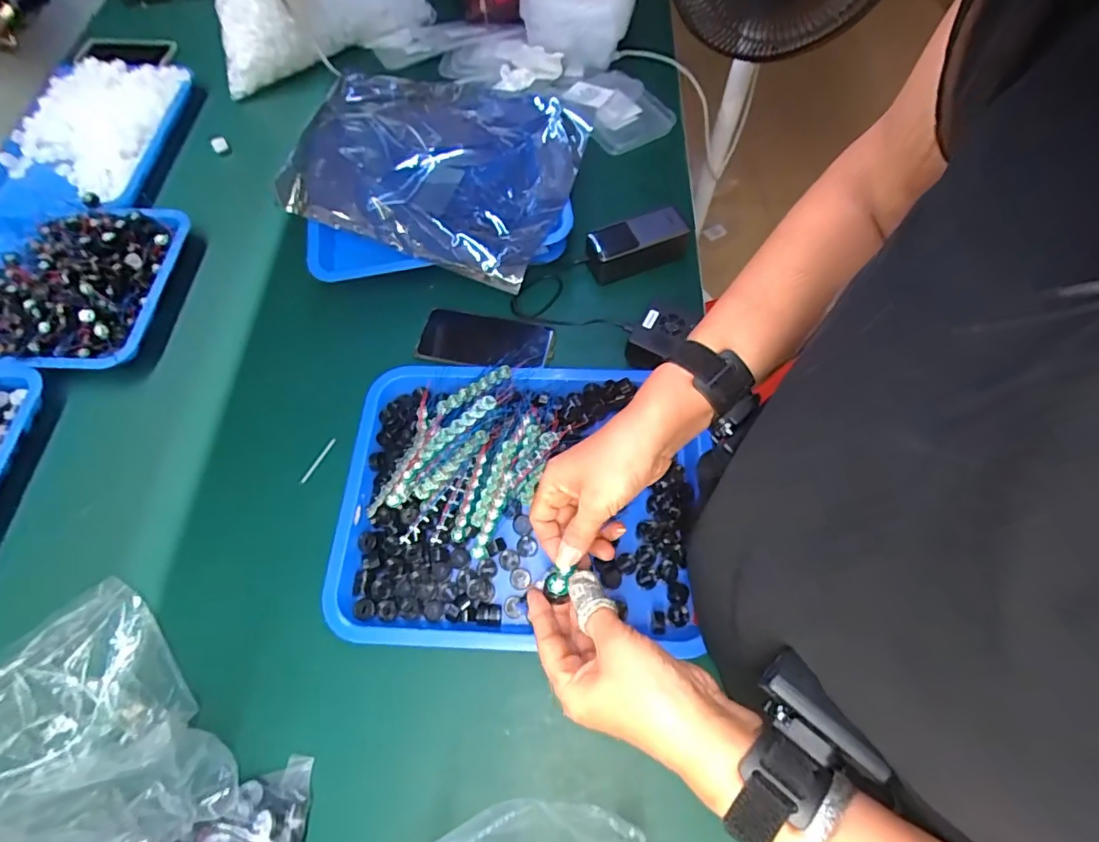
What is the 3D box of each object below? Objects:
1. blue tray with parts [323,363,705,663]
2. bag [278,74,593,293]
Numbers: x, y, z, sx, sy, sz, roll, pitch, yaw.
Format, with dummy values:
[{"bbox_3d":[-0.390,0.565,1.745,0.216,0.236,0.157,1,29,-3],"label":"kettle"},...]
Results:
[{"bbox_3d":[-0.035,0.072,0.553,0.365,0.051,0.299,-1,64,1],"label":"blue tray with parts"},{"bbox_3d":[-0.138,-0.321,0.642,0.315,0.089,0.236,20,66,11],"label":"bag"}]

